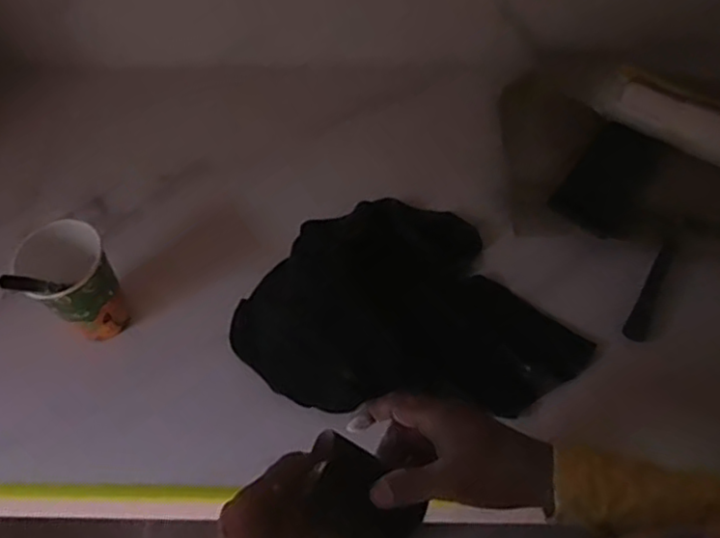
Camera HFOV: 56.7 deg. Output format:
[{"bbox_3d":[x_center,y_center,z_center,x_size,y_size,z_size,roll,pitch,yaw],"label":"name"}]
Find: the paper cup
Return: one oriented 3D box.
[{"bbox_3d":[-0.294,0.016,0.704,0.076,0.129,0.071,-1,59,2],"label":"paper cup"}]

